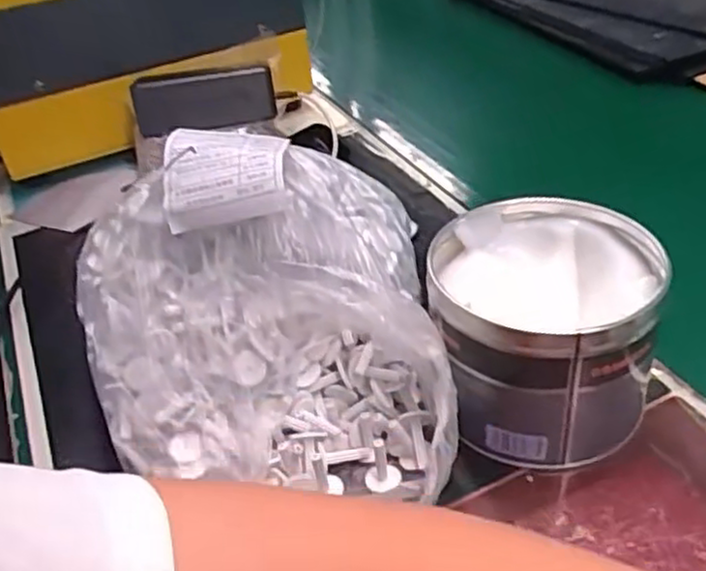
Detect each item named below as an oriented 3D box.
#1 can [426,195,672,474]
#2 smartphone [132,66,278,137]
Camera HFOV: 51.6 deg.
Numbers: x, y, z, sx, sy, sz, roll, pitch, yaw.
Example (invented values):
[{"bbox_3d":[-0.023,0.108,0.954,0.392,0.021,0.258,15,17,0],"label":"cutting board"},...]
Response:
[{"bbox_3d":[0.109,0.028,0.432,0.119,0.103,0.126,-4,36,3],"label":"can"},{"bbox_3d":[-0.140,-0.171,0.683,0.130,0.054,0.017,-6,43,5],"label":"smartphone"}]

